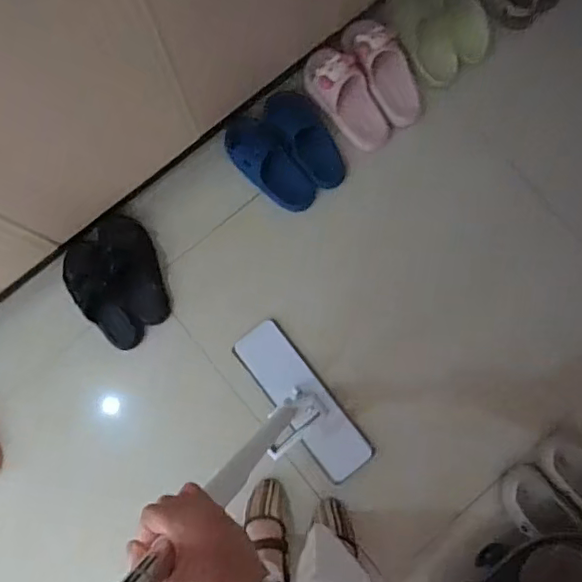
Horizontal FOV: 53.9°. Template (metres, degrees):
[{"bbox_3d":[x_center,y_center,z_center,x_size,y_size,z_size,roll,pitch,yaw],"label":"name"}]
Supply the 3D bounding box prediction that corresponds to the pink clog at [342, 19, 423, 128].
[{"bbox_3d":[0.210,-0.483,1.249,0.116,0.067,0.245,-37,85,-4],"label":"pink clog"}]

